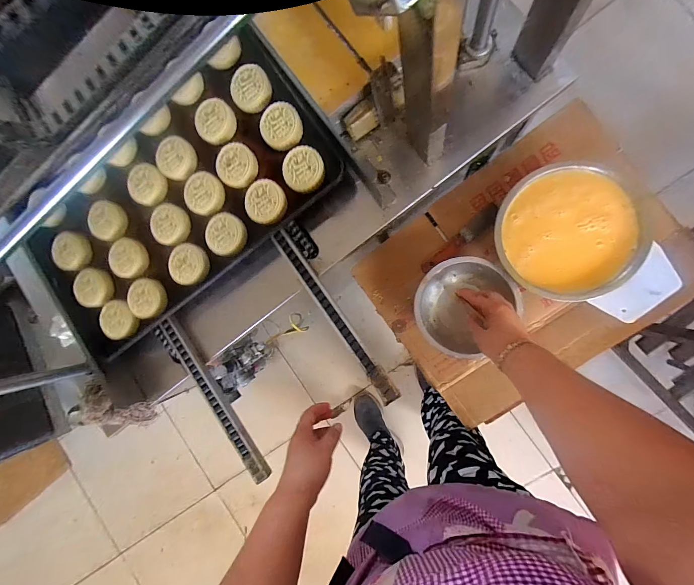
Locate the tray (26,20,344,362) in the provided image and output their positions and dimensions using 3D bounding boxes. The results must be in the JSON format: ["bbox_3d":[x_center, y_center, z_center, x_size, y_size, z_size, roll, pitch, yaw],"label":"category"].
[{"bbox_3d":[-0.319,-0.179,0.592,0.599,0.074,0.335,-35,86,6],"label":"tray"}]

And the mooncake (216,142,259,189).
[{"bbox_3d":[-0.195,-0.225,0.553,0.074,0.021,0.070,0,90,7],"label":"mooncake"}]

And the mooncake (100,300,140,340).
[{"bbox_3d":[-0.432,0.055,0.593,0.063,0.021,0.074,17,92,7],"label":"mooncake"}]

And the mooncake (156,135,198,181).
[{"bbox_3d":[-0.316,-0.248,0.580,0.070,0.026,0.071,0,90,7],"label":"mooncake"}]

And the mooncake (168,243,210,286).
[{"bbox_3d":[-0.289,-0.052,0.571,0.066,0.024,0.075,-13,89,7],"label":"mooncake"}]

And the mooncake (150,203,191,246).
[{"bbox_3d":[-0.331,-0.127,0.583,0.070,0.022,0.072,20,93,7],"label":"mooncake"}]

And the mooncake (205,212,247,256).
[{"bbox_3d":[-0.216,-0.103,0.556,0.074,0.018,0.070,0,90,7],"label":"mooncake"}]

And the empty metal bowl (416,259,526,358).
[{"bbox_3d":[0.218,0.021,0.607,0.167,0.064,0.179,0,90,7],"label":"empty metal bowl"}]

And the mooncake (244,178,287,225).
[{"bbox_3d":[-0.141,-0.157,0.542,0.071,0.024,0.070,0,90,7],"label":"mooncake"}]

